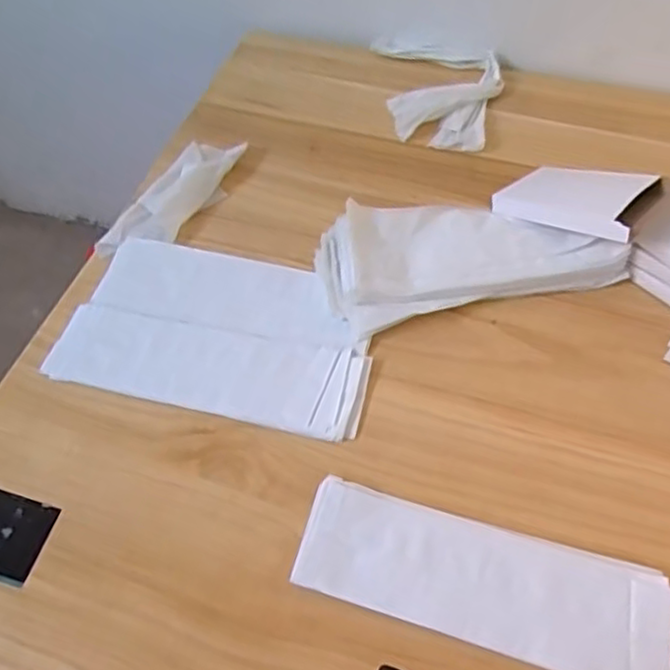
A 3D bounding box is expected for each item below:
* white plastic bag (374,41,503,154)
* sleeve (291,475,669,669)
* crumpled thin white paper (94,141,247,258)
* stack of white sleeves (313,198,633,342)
[{"bbox_3d":[0.129,-0.291,0.792,0.135,0.034,0.203,-5,53,-2],"label":"white plastic bag"},{"bbox_3d":[0.100,0.169,0.470,0.249,0.009,0.080,14,55,12],"label":"sleeve"},{"bbox_3d":[-0.161,-0.140,0.695,0.062,0.021,0.183,26,58,19],"label":"crumpled thin white paper"},{"bbox_3d":[0.118,-0.077,0.626,0.261,0.048,0.111,-13,54,-8],"label":"stack of white sleeves"}]

